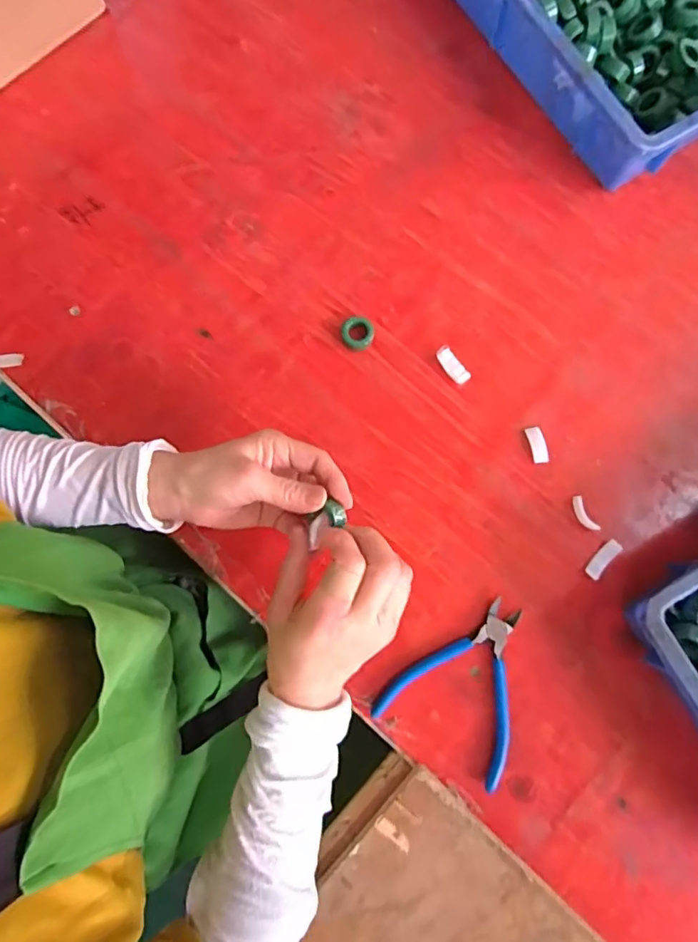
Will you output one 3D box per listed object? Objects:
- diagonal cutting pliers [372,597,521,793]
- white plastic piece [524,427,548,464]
[{"bbox_3d":[0.103,0.178,0.465,0.114,0.014,0.137,29,81,6],"label":"diagonal cutting pliers"},{"bbox_3d":[0.177,-0.024,0.499,0.016,0.004,0.035,-14,80,-2],"label":"white plastic piece"}]

